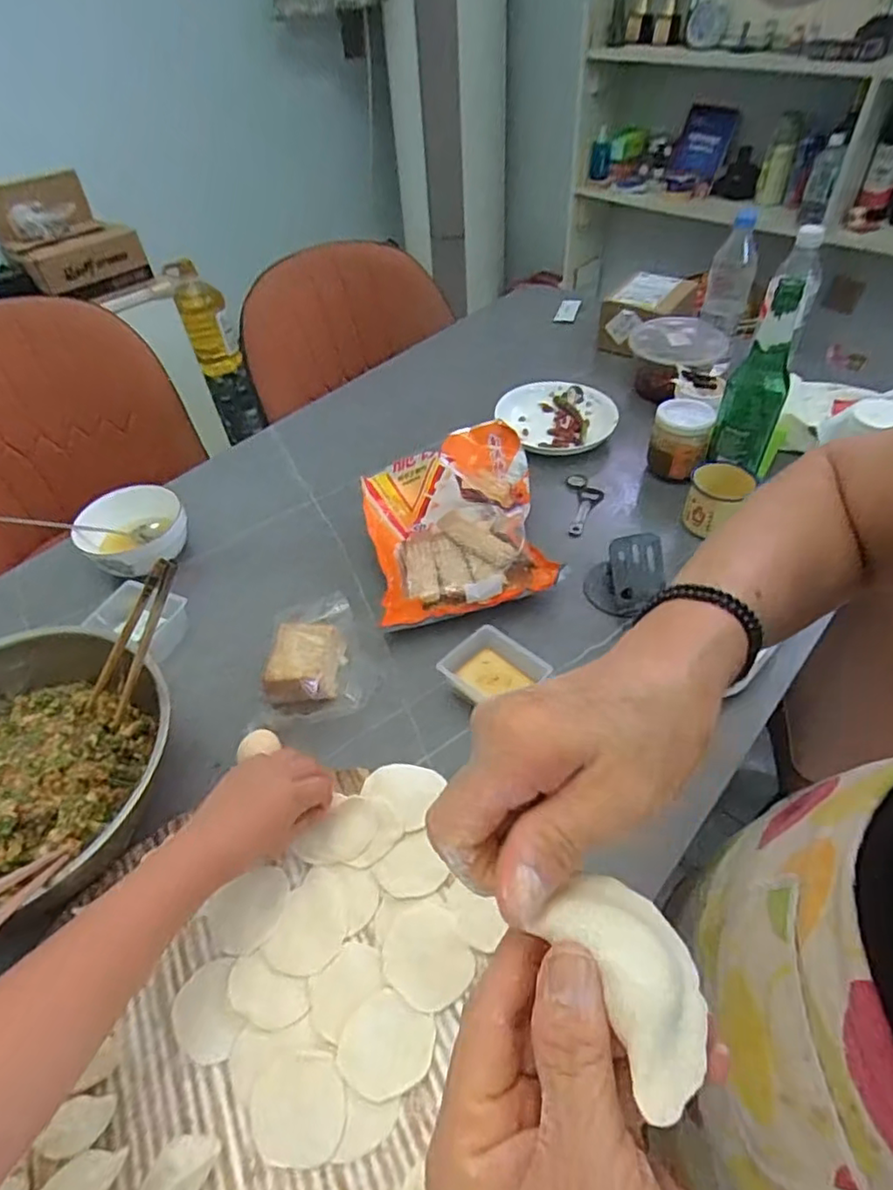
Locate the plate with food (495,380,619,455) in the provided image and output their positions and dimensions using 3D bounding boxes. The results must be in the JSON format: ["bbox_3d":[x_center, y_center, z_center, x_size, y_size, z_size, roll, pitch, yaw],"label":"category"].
[{"bbox_3d":[0.167,-0.266,0.925,0.173,0.039,0.160,-2,47,2],"label":"plate with food"}]

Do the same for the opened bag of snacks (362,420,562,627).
[{"bbox_3d":[0.009,-0.092,0.734,0.199,0.080,0.238,-8,47,-3],"label":"opened bag of snacks"}]

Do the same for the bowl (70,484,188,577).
[{"bbox_3d":[-0.380,-0.075,0.751,0.123,0.048,0.121,-2,47,2],"label":"bowl"}]

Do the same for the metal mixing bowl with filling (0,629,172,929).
[{"bbox_3d":[-0.373,0.151,0.526,0.236,0.074,0.258,-2,47,2],"label":"metal mixing bowl with filling"}]

